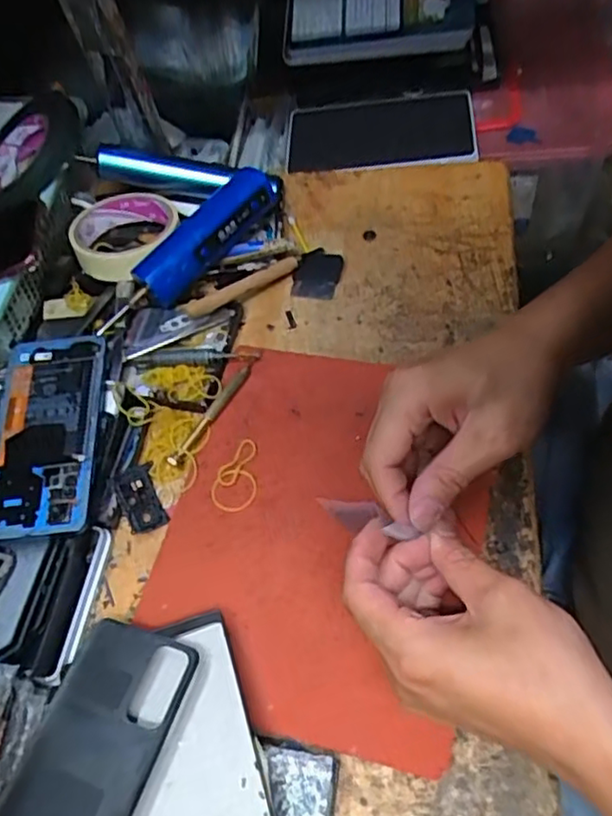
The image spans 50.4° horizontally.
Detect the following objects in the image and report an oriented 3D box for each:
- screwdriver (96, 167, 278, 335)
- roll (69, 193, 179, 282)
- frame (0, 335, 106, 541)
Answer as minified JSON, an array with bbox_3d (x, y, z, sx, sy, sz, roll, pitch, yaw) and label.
[{"bbox_3d":[-0.091,-0.128,0.523,0.189,0.048,0.049,-45,67,-7],"label":"screwdriver"},{"bbox_3d":[-0.150,-0.149,0.541,0.086,0.026,0.082,-4,59,7],"label":"roll"},{"bbox_3d":[-0.179,0.016,0.445,0.071,0.009,0.153,-4,60,-1],"label":"frame"}]

